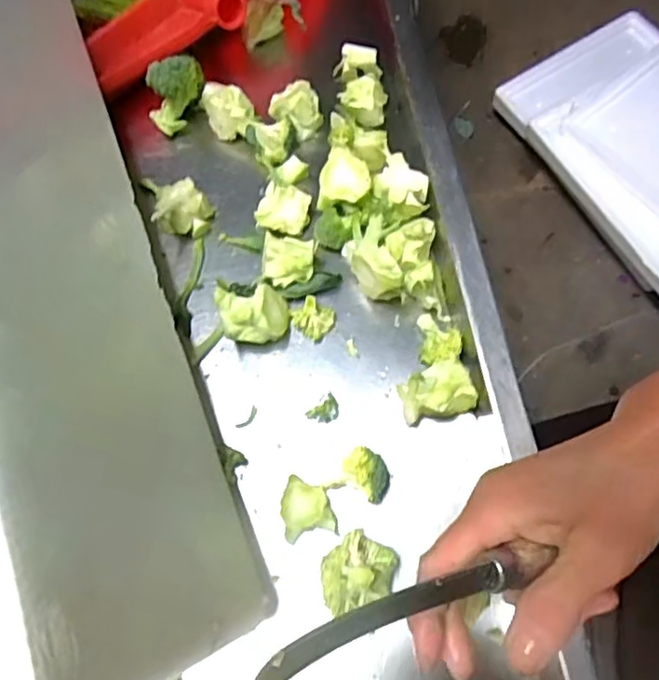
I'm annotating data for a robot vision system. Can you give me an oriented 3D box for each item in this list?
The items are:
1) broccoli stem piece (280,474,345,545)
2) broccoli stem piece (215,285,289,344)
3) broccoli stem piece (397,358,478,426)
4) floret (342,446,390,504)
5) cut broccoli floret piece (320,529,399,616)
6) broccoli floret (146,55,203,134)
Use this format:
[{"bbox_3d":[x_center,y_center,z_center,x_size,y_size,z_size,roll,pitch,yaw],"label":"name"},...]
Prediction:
[{"bbox_3d":[-0.012,0.111,0.416,0.038,0.011,0.041,2,69,-1],"label":"broccoli stem piece"},{"bbox_3d":[-0.055,-0.019,0.459,0.049,0.040,0.042,-7,70,-4],"label":"broccoli stem piece"},{"bbox_3d":[0.074,0.039,0.441,0.046,0.029,0.039,-26,72,-11],"label":"broccoli stem piece"},{"bbox_3d":[0.025,0.088,0.415,0.034,0.017,0.027,32,72,10],"label":"floret"},{"bbox_3d":[0.018,0.139,0.384,0.050,0.026,0.040,-20,71,-9],"label":"cut broccoli floret piece"},{"bbox_3d":[-0.132,-0.211,0.531,0.030,0.051,0.055,18,71,8],"label":"broccoli floret"}]

